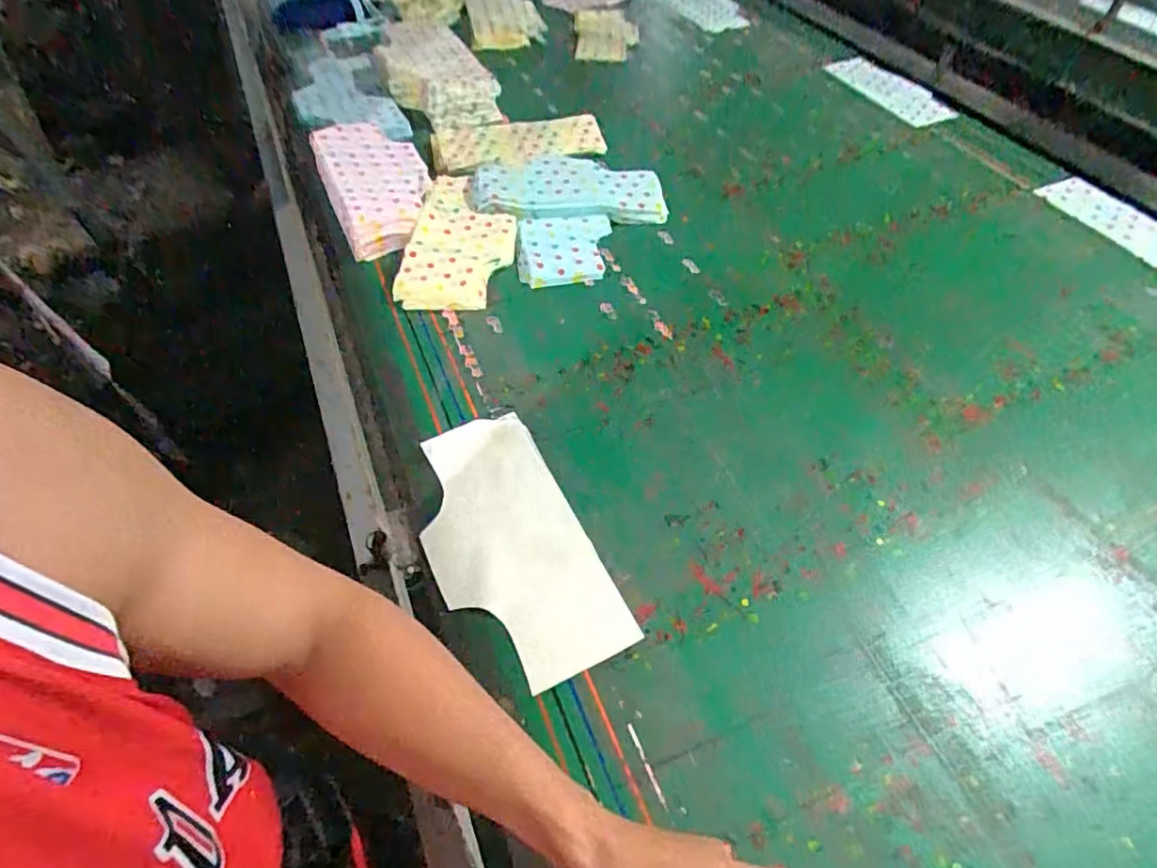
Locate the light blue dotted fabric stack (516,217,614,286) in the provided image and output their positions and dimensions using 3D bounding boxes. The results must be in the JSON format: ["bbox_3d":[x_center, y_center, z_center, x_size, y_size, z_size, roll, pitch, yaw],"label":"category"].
[{"bbox_3d":[-0.020,-0.280,0.898,0.140,0.027,0.140,-2,52,-3],"label":"light blue dotted fabric stack"}]

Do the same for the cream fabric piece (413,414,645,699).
[{"bbox_3d":[-0.075,0.109,0.616,0.149,0.013,0.291,-27,60,-9],"label":"cream fabric piece"}]

